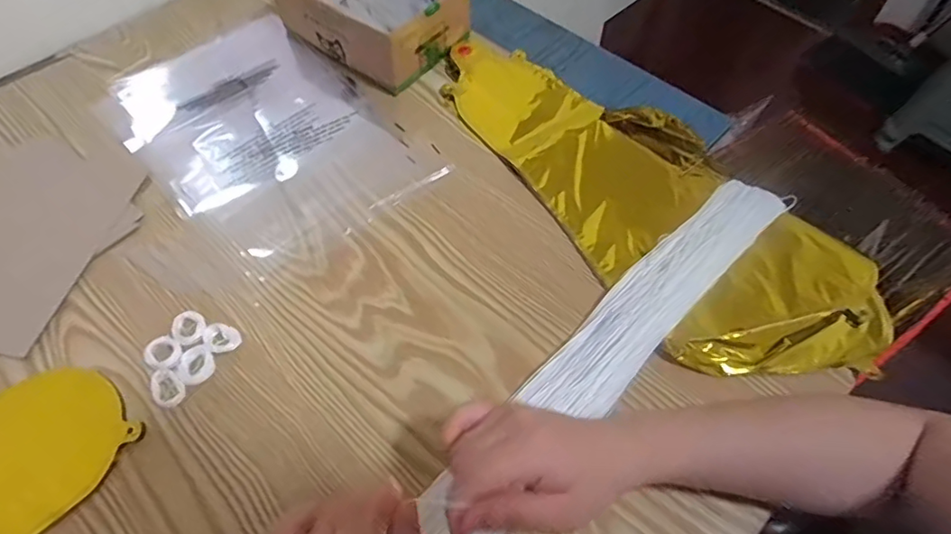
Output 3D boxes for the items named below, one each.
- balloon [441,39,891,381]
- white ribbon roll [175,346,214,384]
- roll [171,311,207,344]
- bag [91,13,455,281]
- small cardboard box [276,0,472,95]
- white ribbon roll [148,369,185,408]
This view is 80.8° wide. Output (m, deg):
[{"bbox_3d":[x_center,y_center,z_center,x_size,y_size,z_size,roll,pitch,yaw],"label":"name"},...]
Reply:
[{"bbox_3d":[0.146,-0.083,0.512,0.190,0.016,0.450,-32,63,-19],"label":"balloon"},{"bbox_3d":[-0.208,0.073,0.414,0.026,0.004,0.026,0,57,0],"label":"white ribbon roll"},{"bbox_3d":[-0.219,0.047,0.429,0.027,0.007,0.024,36,64,21],"label":"roll"},{"bbox_3d":[-0.208,-0.136,0.551,0.212,0.004,0.313,-40,65,-22],"label":"bag"},{"bbox_3d":[-0.111,-0.278,0.599,0.183,0.069,0.129,34,63,19],"label":"small cardboard box"},{"bbox_3d":[-0.224,0.088,0.406,0.031,0.005,0.021,39,65,22],"label":"white ribbon roll"}]

